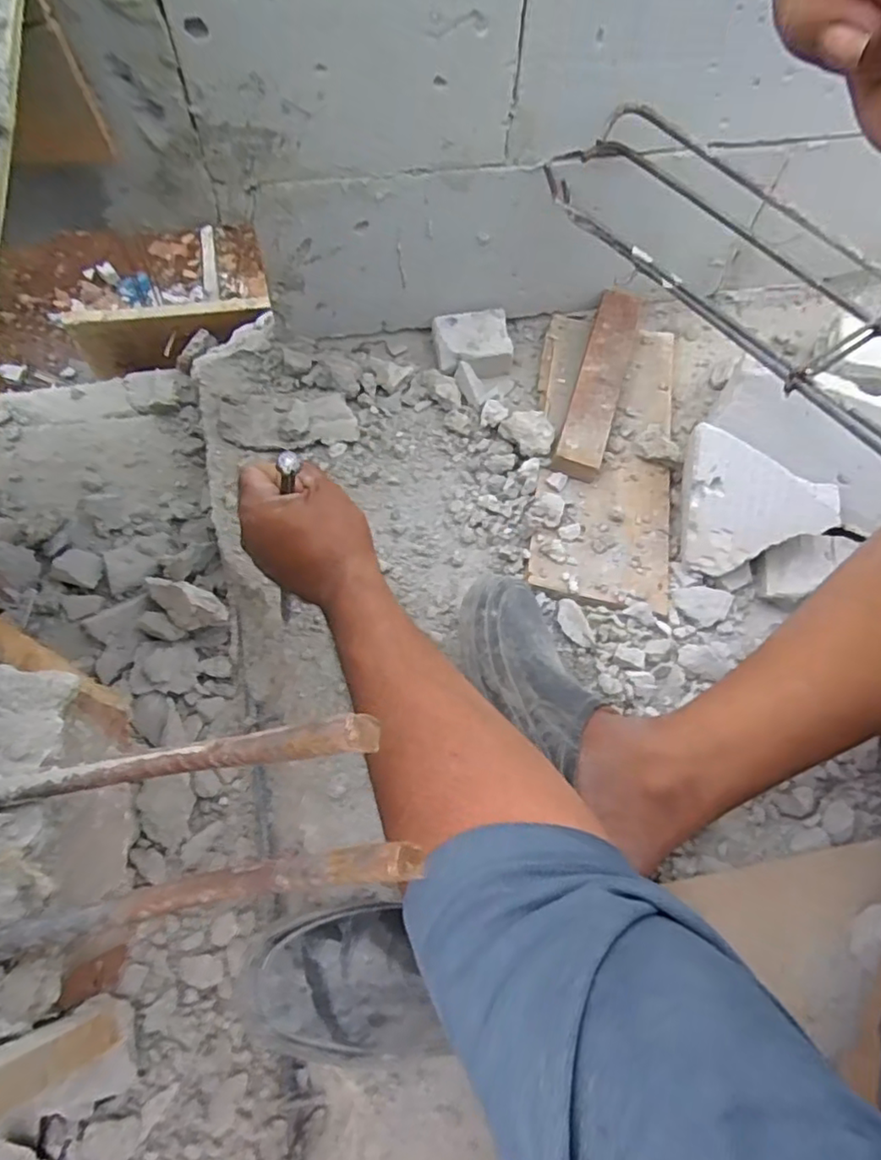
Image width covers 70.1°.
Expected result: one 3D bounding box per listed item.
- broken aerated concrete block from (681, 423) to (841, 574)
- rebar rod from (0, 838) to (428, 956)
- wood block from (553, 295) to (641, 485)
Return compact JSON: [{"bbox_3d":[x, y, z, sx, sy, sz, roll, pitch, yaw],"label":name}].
[{"bbox_3d":[0.324,-0.083,0.645,0.134,0.038,0.133,6,100,12],"label":"broken aerated concrete block"},{"bbox_3d":[-0.075,0.095,0.190,0.154,0.051,0.016,-18,62,16],"label":"rebar rod"},{"bbox_3d":[0.197,-0.257,0.757,0.053,0.027,0.301,17,63,7],"label":"wood block"}]

